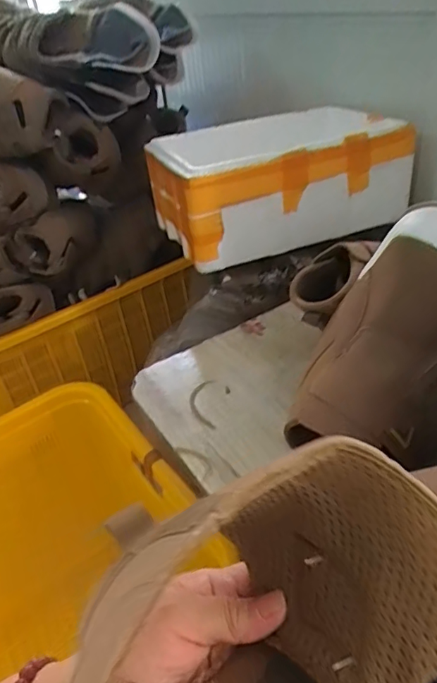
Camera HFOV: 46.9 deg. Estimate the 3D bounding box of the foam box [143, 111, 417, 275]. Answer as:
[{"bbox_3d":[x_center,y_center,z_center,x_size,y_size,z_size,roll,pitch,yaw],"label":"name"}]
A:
[{"bbox_3d":[0.095,-0.297,0.920,0.403,0.158,0.300,-18,37,-14],"label":"foam box"}]

